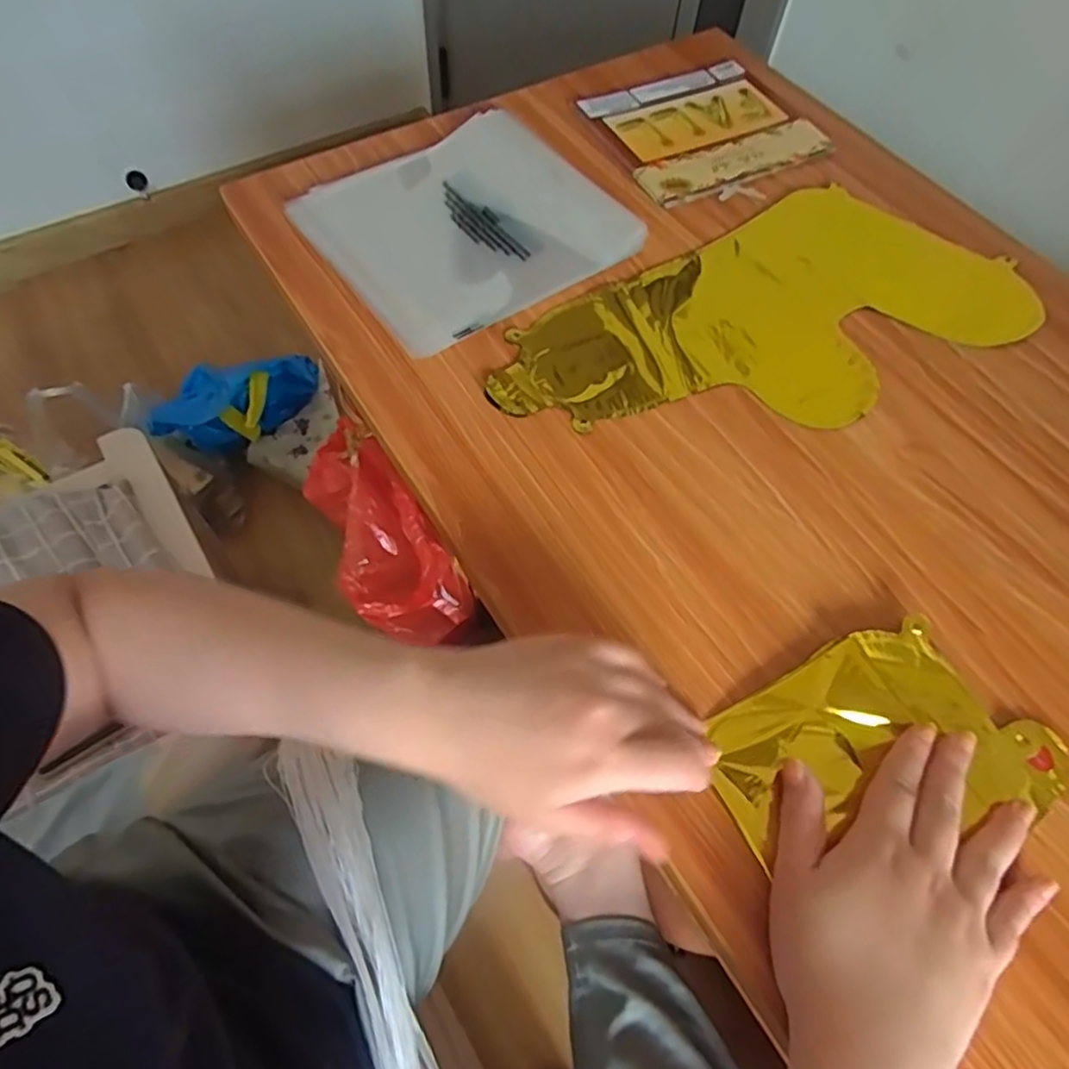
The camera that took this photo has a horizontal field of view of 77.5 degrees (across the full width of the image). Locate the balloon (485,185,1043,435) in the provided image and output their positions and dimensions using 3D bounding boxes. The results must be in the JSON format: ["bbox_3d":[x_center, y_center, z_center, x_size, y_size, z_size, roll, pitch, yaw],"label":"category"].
[{"bbox_3d":[0.176,-0.161,0.508,0.420,0.011,0.191,-25,66,-15],"label":"balloon"}]

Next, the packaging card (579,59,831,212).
[{"bbox_3d":[0.158,-0.382,0.624,0.182,0.007,0.157,-24,66,-15],"label":"packaging card"}]

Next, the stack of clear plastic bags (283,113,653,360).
[{"bbox_3d":[-0.061,-0.250,0.529,0.212,0.024,0.201,-35,70,-16],"label":"stack of clear plastic bags"}]

